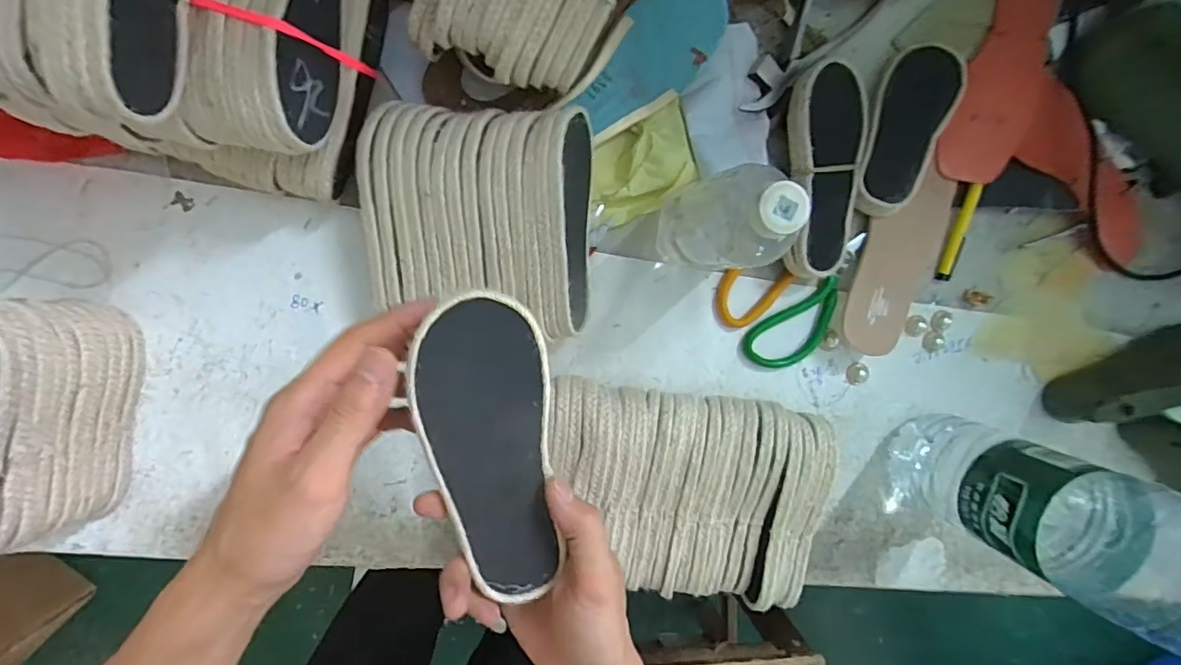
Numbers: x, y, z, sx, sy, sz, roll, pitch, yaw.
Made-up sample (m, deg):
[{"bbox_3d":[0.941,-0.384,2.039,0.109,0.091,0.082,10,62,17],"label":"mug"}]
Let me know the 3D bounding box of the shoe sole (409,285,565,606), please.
[{"bbox_3d":[-0.052,0.063,0.290,0.065,0.010,0.162,-9,100,-4],"label":"shoe sole"}]

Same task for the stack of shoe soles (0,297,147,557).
[{"bbox_3d":[-0.398,0.066,0.384,0.065,0.110,0.182,11,94,-6],"label":"stack of shoe soles"}]

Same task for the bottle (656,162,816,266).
[{"bbox_3d":[0.098,-0.081,0.396,0.069,0.177,0.071,0,95,-5],"label":"bottle"}]

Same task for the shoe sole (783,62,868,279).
[{"bbox_3d":[0.199,-0.135,0.468,0.073,0.024,0.170,-3,98,-29],"label":"shoe sole"}]

